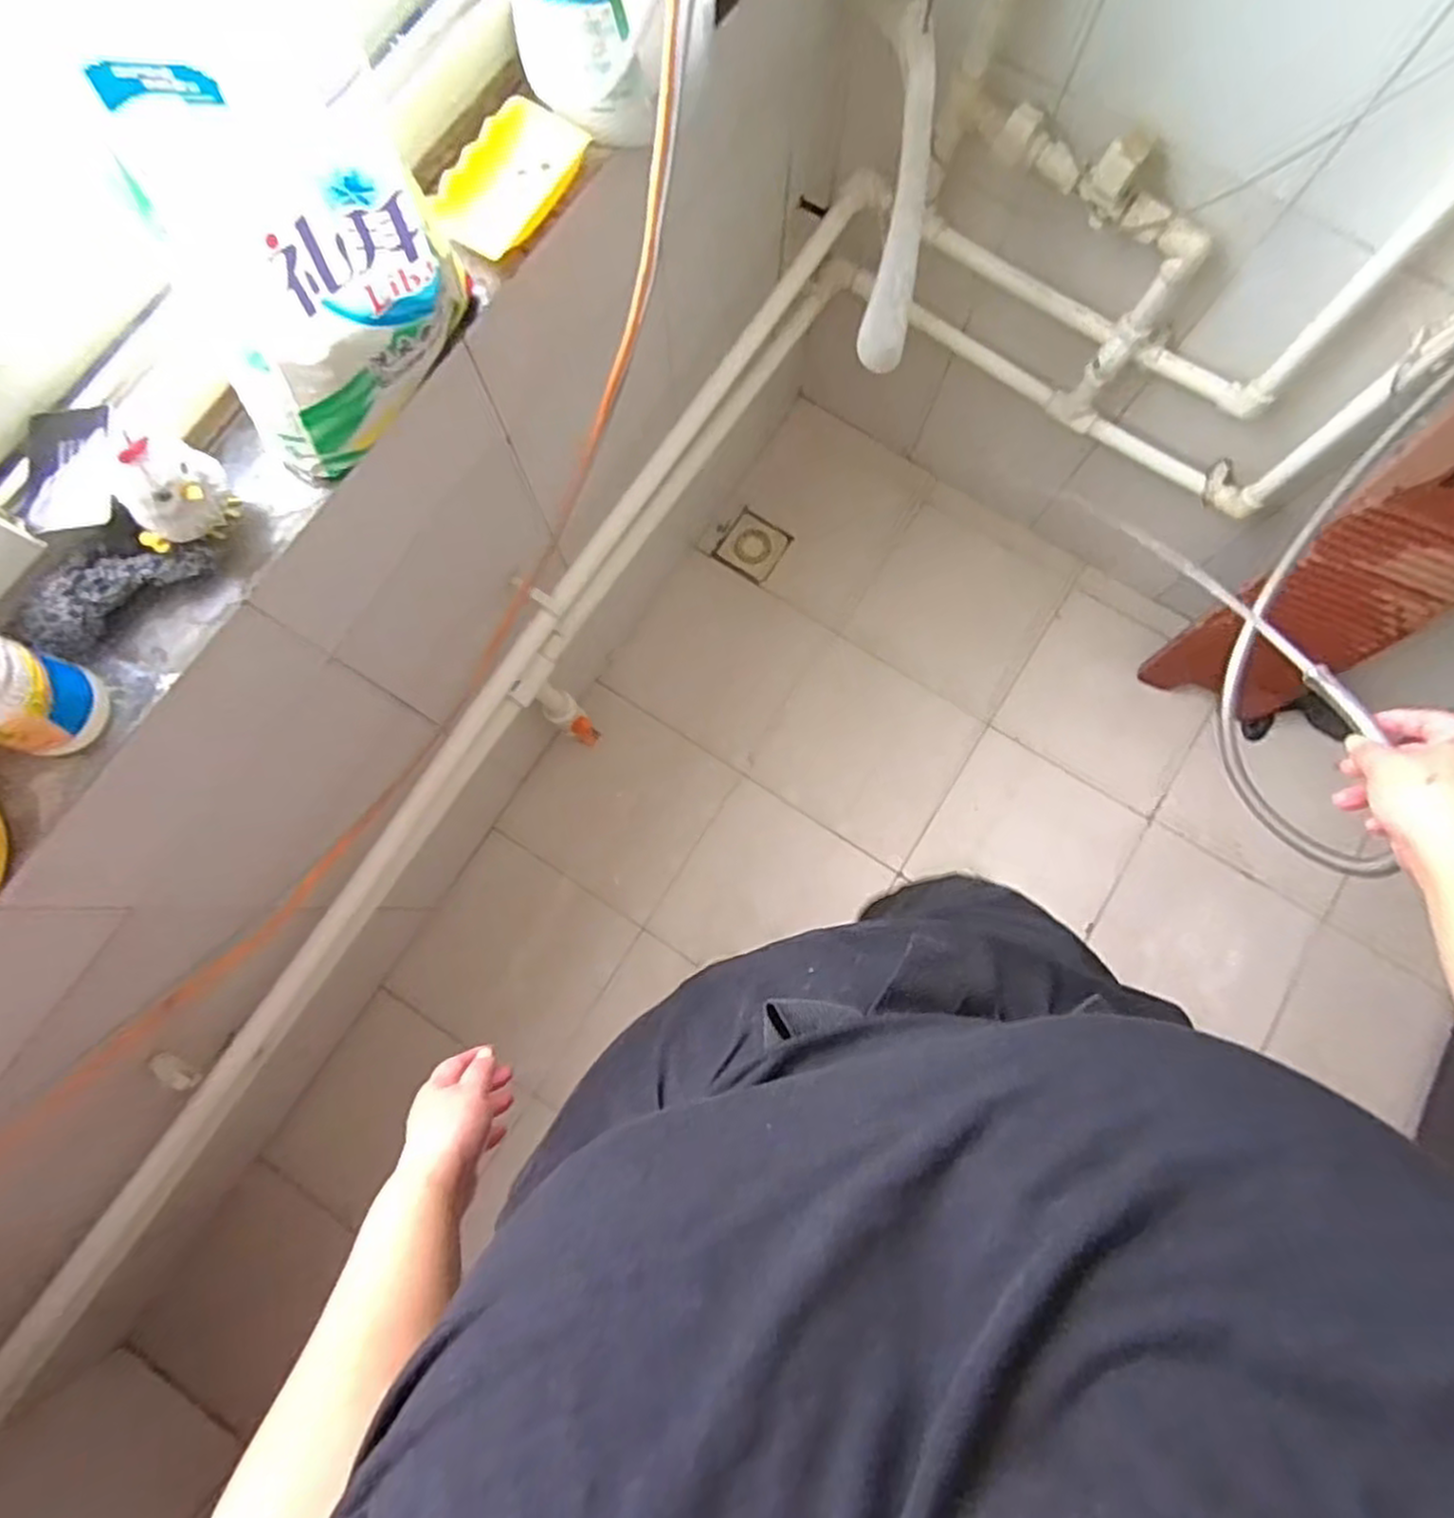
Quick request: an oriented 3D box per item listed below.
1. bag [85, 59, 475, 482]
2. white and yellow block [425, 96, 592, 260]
[{"bbox_3d":[-0.242,-0.287,0.442,0.167,0.212,0.087,-32,81,-6],"label":"bag"},{"bbox_3d":[-0.162,-0.444,0.588,0.068,0.031,0.130,26,80,5],"label":"white and yellow block"}]

